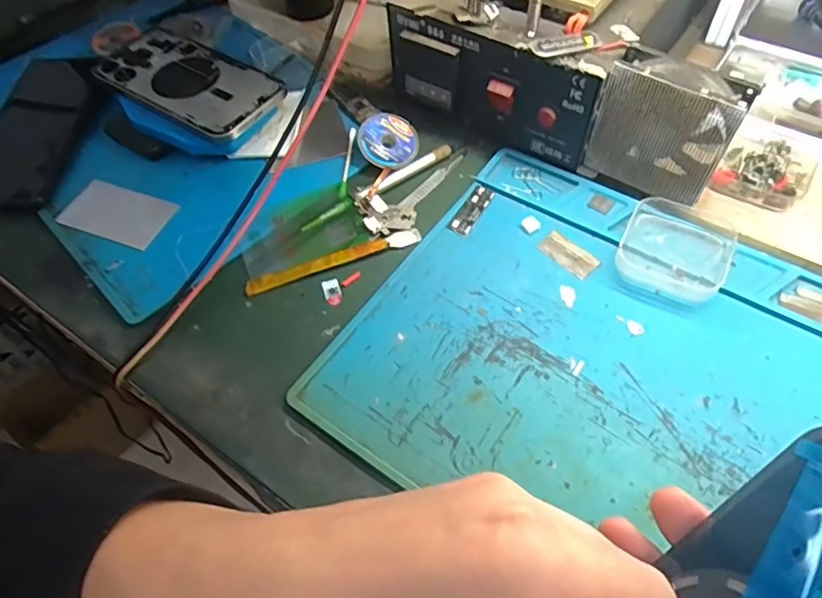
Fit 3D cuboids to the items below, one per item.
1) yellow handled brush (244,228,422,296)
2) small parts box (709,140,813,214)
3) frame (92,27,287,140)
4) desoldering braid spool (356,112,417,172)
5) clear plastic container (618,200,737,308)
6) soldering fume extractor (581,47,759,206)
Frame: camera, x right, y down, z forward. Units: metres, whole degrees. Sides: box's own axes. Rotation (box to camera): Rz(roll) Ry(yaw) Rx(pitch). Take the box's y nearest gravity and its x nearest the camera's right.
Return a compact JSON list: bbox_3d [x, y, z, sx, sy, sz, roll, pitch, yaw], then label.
[{"bbox_3d":[-0.052,-0.028,0.376,0.120,0.004,0.012,-19,56,-9],"label":"yellow handled brush"},{"bbox_3d":[0.248,-0.091,0.392,0.056,0.016,0.053,32,63,23],"label":"small parts box"},{"bbox_3d":[-0.180,-0.178,0.455,0.155,0.013,0.076,30,67,19],"label":"frame"},{"bbox_3d":[-0.018,-0.119,0.426,0.043,0.006,0.049,4,73,-14],"label":"desoldering braid spool"},{"bbox_3d":[0.168,-0.032,0.355,0.063,0.017,0.068,23,60,18],"label":"clear plastic container"},{"bbox_3d":[0.161,-0.108,0.363,0.080,0.085,0.028,26,61,20],"label":"soldering fume extractor"}]

